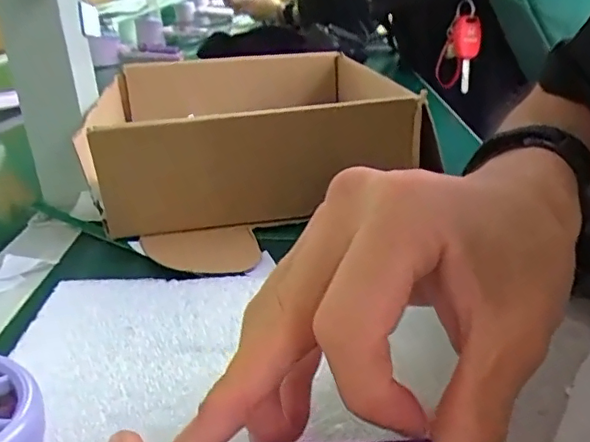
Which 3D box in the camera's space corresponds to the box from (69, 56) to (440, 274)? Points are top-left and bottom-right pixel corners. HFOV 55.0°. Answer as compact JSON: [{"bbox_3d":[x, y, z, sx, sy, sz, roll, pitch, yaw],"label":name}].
[{"bbox_3d":[-0.031,-0.073,0.427,0.208,0.066,0.203,-6,27,-10],"label":"box"}]

